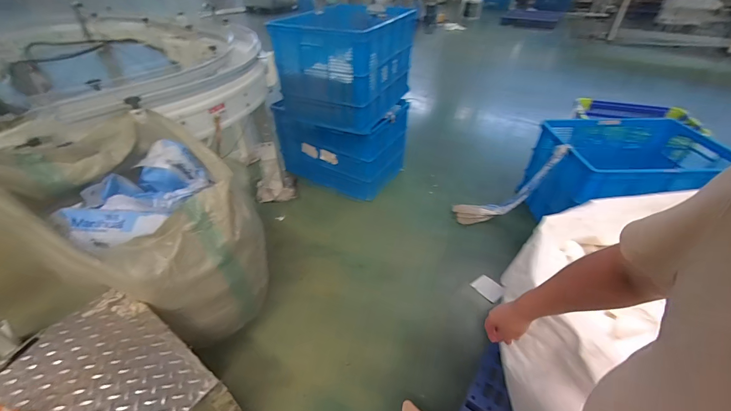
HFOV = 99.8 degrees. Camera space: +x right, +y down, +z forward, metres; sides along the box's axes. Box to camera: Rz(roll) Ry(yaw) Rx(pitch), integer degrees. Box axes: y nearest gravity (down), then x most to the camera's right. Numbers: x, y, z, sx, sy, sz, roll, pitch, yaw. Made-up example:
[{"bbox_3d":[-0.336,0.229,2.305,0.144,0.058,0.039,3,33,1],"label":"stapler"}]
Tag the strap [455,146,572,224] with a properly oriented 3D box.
[{"bbox_3d":[0.824,-0.089,1.715,0.225,0.652,0.125,31,36,-24],"label":"strap"}]

